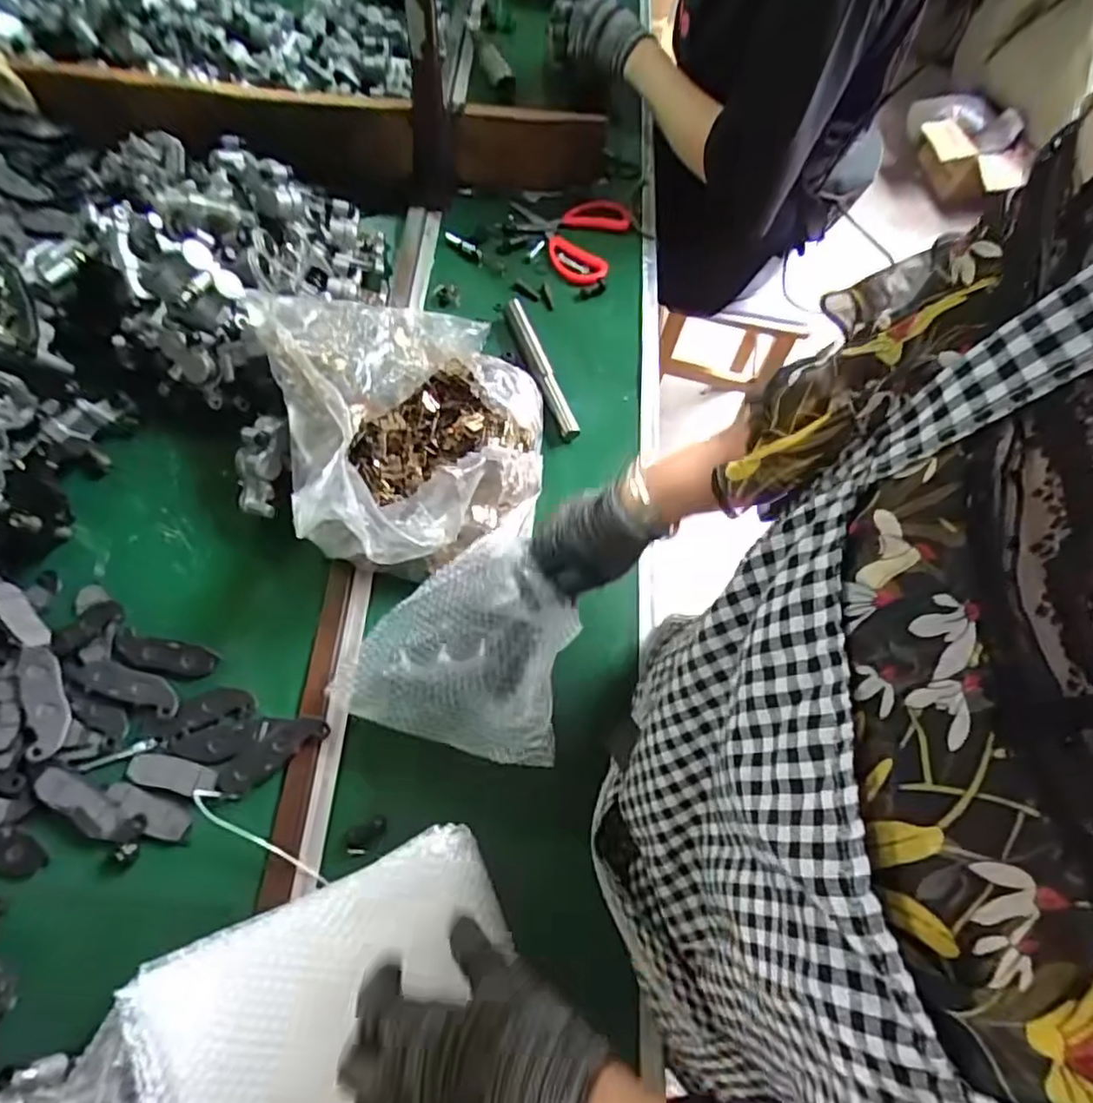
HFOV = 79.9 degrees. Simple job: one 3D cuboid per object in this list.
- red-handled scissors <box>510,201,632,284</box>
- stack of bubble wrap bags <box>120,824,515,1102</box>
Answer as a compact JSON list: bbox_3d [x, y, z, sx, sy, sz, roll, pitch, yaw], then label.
[{"bbox_3d":[0.027,-0.380,0.797,0.143,0.022,0.126,7,62,0],"label":"red-handled scissors"},{"bbox_3d":[-0.116,0.309,0.386,0.216,0.046,0.211,-21,66,-14],"label":"stack of bubble wrap bags"}]

